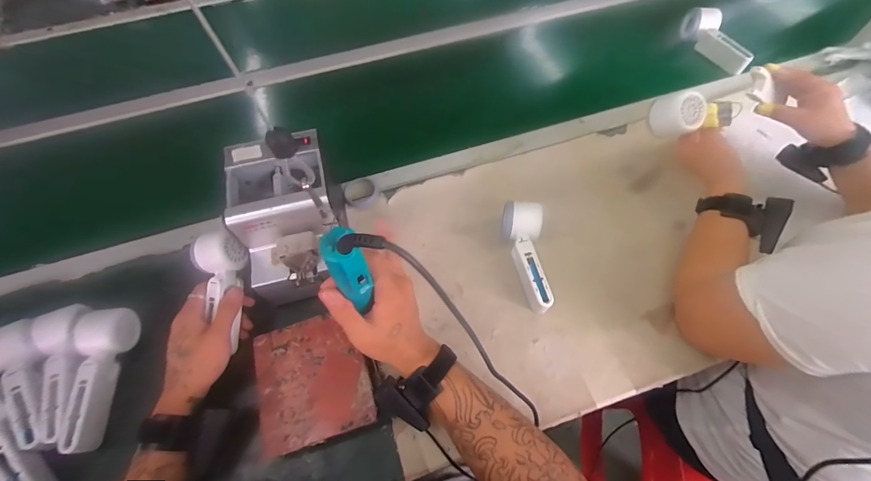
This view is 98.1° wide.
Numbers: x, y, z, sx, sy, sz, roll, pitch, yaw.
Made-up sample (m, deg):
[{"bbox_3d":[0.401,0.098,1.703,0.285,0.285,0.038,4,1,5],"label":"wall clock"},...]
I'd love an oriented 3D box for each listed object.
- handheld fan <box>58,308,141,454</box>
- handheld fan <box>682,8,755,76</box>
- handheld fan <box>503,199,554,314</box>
[{"bbox_3d":[-0.407,0.165,0.456,0.050,0.050,0.152,-8,61,-2],"label":"handheld fan"},{"bbox_3d":[0.549,-0.388,0.734,0.047,0.047,0.168,-14,62,-5],"label":"handheld fan"},{"bbox_3d":[0.126,0.019,0.530,0.056,0.051,0.157,0,61,2],"label":"handheld fan"}]

